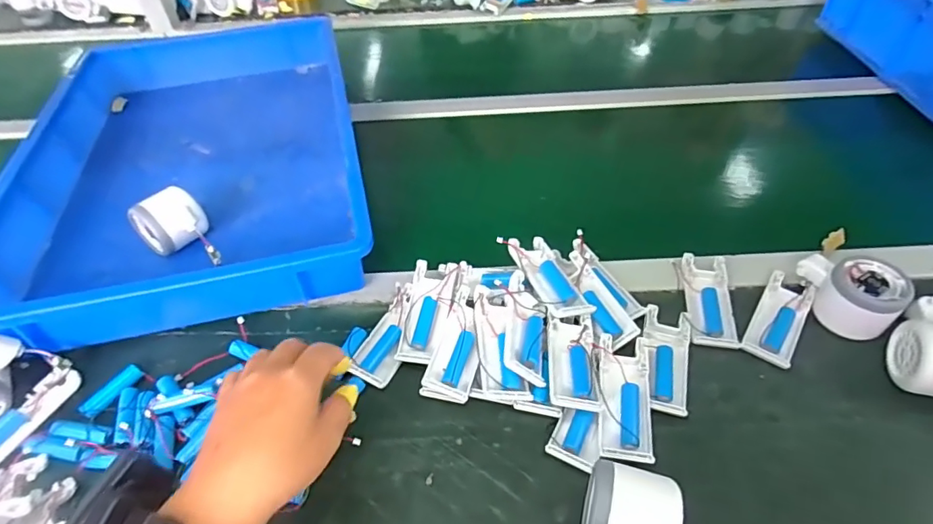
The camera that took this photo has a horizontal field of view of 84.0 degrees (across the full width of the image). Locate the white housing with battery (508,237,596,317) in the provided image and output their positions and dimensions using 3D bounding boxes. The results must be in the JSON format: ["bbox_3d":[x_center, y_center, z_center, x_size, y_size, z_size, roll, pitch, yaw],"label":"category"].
[{"bbox_3d":[0.079,0.016,0.493,0.045,0.023,0.100,-17,48,-13],"label":"white housing with battery"}]

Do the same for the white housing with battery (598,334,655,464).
[{"bbox_3d":[0.128,0.109,0.416,0.041,0.018,0.102,4,47,7],"label":"white housing with battery"}]

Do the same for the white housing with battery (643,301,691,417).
[{"bbox_3d":[0.173,0.080,0.445,0.039,0.018,0.102,13,49,14],"label":"white housing with battery"}]

